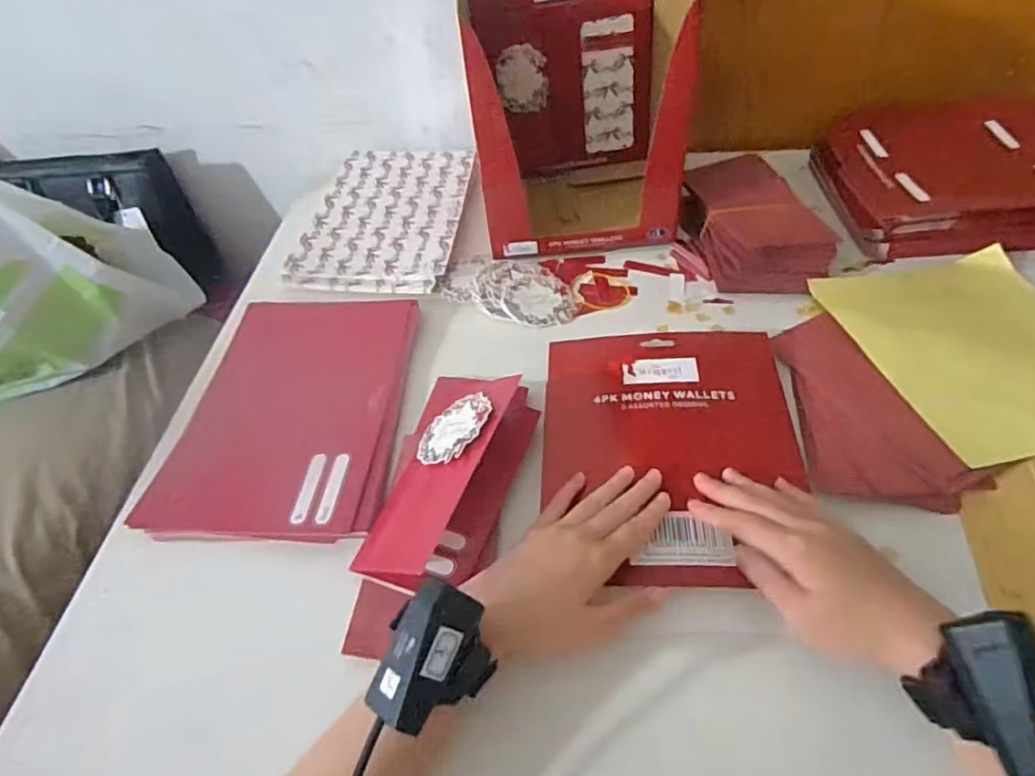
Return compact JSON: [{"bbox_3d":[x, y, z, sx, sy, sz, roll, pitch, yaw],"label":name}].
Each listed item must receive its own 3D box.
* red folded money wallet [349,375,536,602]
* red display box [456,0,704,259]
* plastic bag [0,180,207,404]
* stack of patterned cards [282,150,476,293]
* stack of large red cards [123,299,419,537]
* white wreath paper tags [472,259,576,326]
[{"bbox_3d":[-0.050,0.050,0.454,0.096,0.043,0.187,9,48,14],"label":"red folded money wallet"},{"bbox_3d":[0.064,-0.304,0.639,0.206,0.244,0.213,-3,46,3],"label":"red display box"},{"bbox_3d":[-0.583,-0.125,0.703,0.141,0.230,0.327,31,56,30],"label":"plastic bag"},{"bbox_3d":[-0.153,-0.207,0.714,0.178,0.026,0.269,0,46,6],"label":"stack of patterned cards"},{"bbox_3d":[-0.196,0.011,0.529,0.184,0.010,0.264,-1,46,5],"label":"stack of large red cards"},{"bbox_3d":[0.007,-0.098,0.611,0.108,0.012,0.080,11,49,16],"label":"white wreath paper tags"}]

